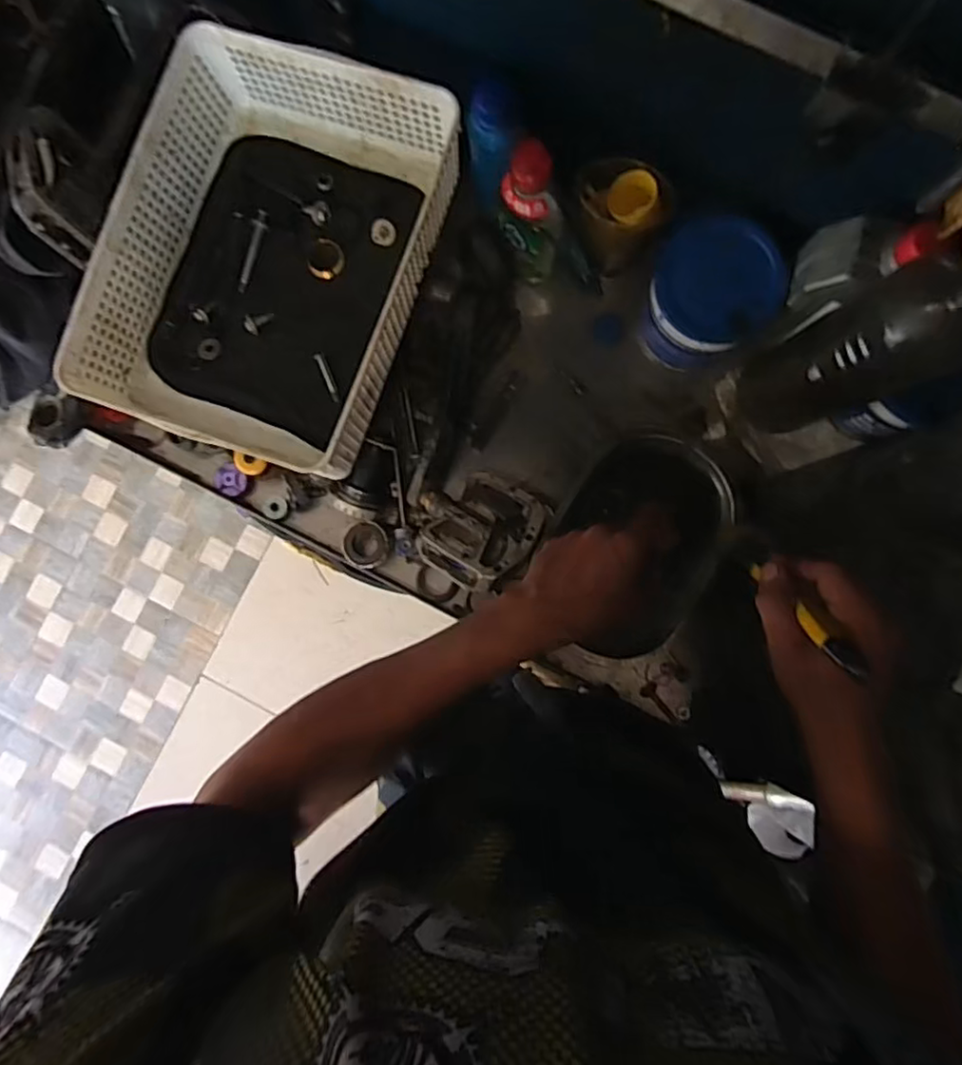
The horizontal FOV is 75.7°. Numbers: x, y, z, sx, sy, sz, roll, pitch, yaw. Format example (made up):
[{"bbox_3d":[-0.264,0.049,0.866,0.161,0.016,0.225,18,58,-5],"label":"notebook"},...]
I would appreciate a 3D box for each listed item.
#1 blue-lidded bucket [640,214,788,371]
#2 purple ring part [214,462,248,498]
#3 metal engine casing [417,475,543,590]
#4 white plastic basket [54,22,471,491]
[{"bbox_3d":[0.200,-0.209,0.557,0.105,0.088,0.107,0,86,2],"label":"blue-lidded bucket"},{"bbox_3d":[-0.246,-0.050,0.611,0.029,0.012,0.029,0,86,2],"label":"purple ring part"},{"bbox_3d":[0.004,0.003,0.566,0.106,0.050,0.103,30,76,29],"label":"metal engine casing"},{"bbox_3d":[-0.181,-0.234,0.545,0.251,0.091,0.324,18,87,4],"label":"white plastic basket"}]

